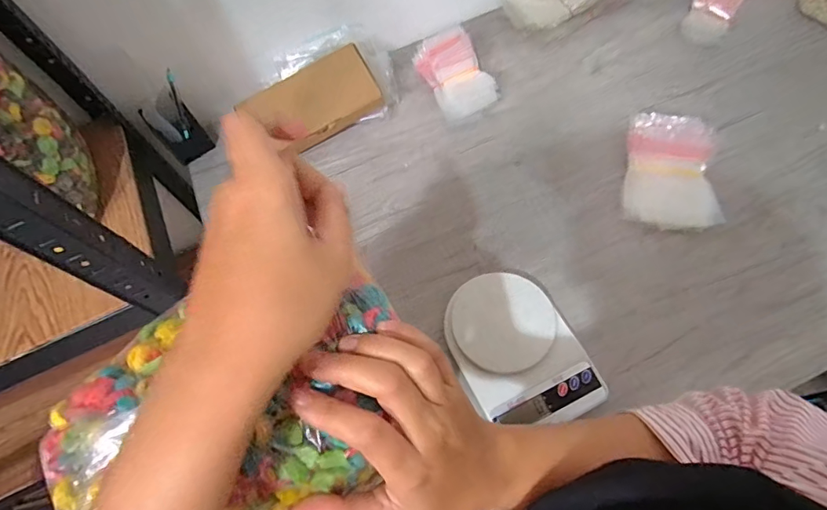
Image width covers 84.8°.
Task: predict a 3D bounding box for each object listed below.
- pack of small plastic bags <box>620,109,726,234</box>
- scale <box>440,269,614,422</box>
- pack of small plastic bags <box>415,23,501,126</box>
[{"bbox_3d":[0.325,-0.112,0.576,0.115,0.040,0.162,3,65,8],"label":"pack of small plastic bags"},{"bbox_3d":[0.112,0.104,0.503,0.125,0.030,0.168,-25,64,-5],"label":"scale"},{"bbox_3d":[0.063,-0.268,0.662,0.082,0.059,0.131,-28,65,-7],"label":"pack of small plastic bags"}]

